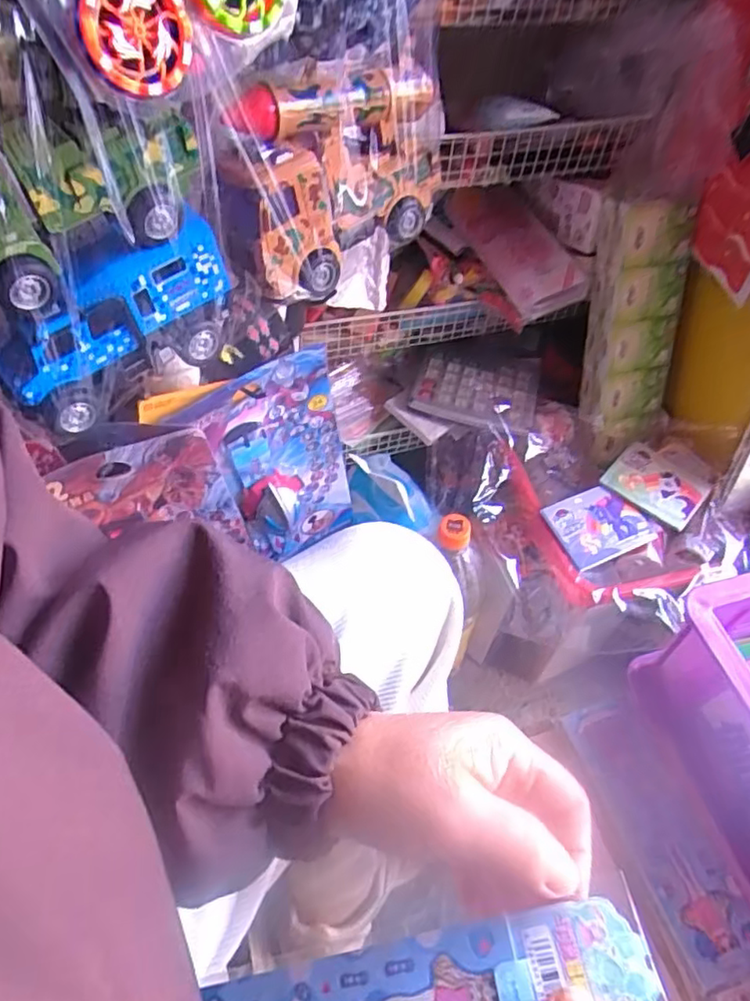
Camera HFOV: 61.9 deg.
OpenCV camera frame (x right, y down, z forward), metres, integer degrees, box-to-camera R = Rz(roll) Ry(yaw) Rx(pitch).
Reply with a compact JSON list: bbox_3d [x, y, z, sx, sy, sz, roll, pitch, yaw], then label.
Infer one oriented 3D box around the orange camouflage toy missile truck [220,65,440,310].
[{"bbox_3d":[-0.020,-0.206,0.402,0.147,0.105,0.055,-38,62,-25],"label":"orange camouflage toy missile truck"}]

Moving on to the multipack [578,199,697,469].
[{"bbox_3d":[0.265,-0.170,0.650,0.084,0.256,0.054,-10,31,-8],"label":"multipack"}]

